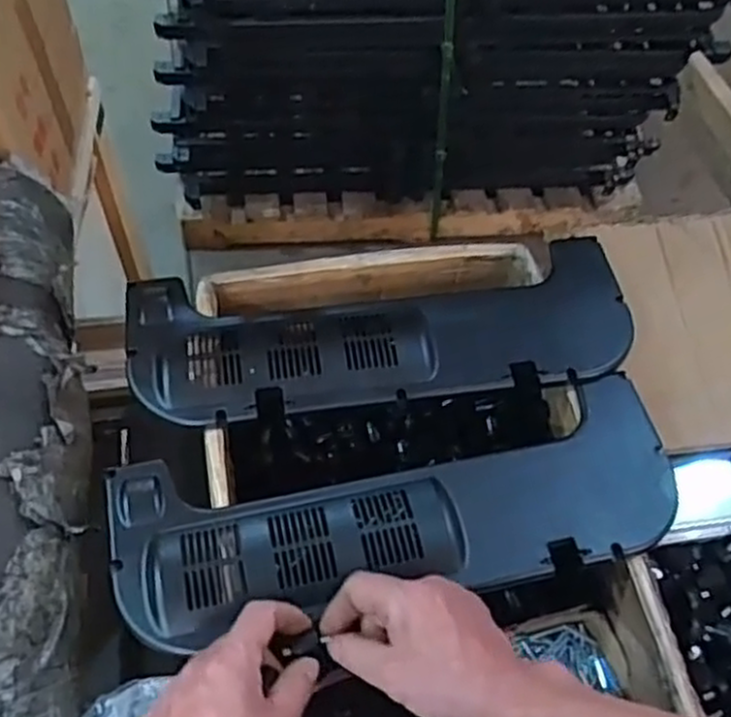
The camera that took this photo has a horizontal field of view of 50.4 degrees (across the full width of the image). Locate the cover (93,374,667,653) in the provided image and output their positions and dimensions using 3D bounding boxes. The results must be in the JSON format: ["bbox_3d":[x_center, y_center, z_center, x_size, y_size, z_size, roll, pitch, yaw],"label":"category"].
[{"bbox_3d":[0.033,0.122,0.652,0.474,0.033,0.153,-9,62,-10],"label":"cover"}]

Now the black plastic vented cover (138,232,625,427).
[{"bbox_3d":[0.019,-0.028,0.749,0.480,0.045,0.167,-6,61,-7],"label":"black plastic vented cover"}]

